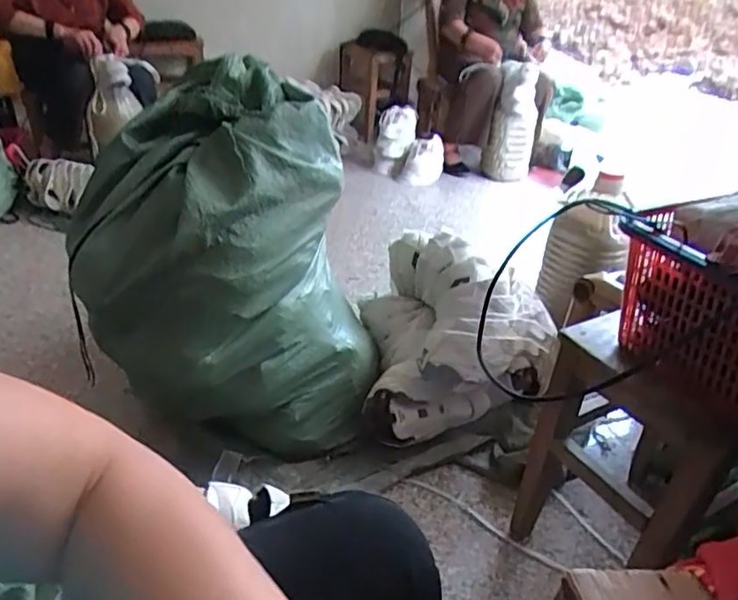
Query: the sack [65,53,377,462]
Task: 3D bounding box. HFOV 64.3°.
[{"bbox_3d":[-0.227,-0.042,1.030,0.468,0.574,0.348,3,30,-1],"label":"sack"}]

